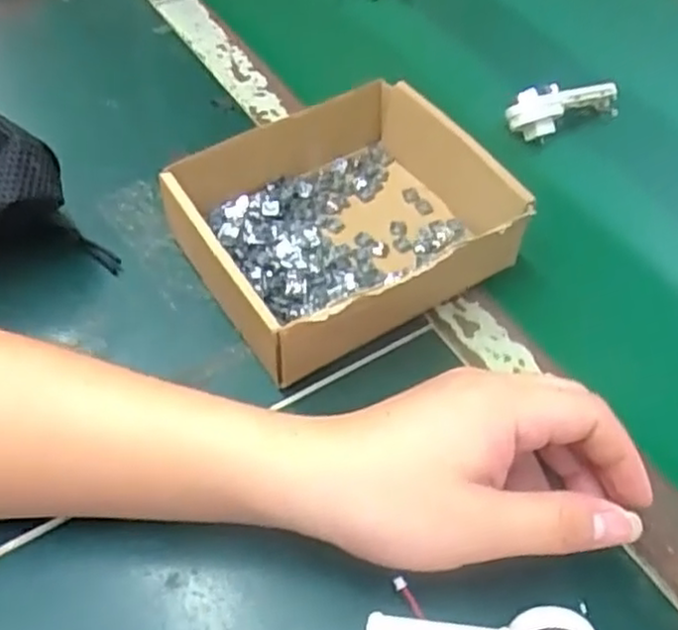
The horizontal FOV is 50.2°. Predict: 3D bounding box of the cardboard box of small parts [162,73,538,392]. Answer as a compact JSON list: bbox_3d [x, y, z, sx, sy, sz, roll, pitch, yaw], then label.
[{"bbox_3d":[0.010,-0.062,0.430,0.190,0.053,0.147,-29,59,-23],"label":"cardboard box of small parts"}]

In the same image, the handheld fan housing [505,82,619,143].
[{"bbox_3d":[0.168,-0.155,0.537,0.096,0.041,0.023,-18,55,-29],"label":"handheld fan housing"}]

